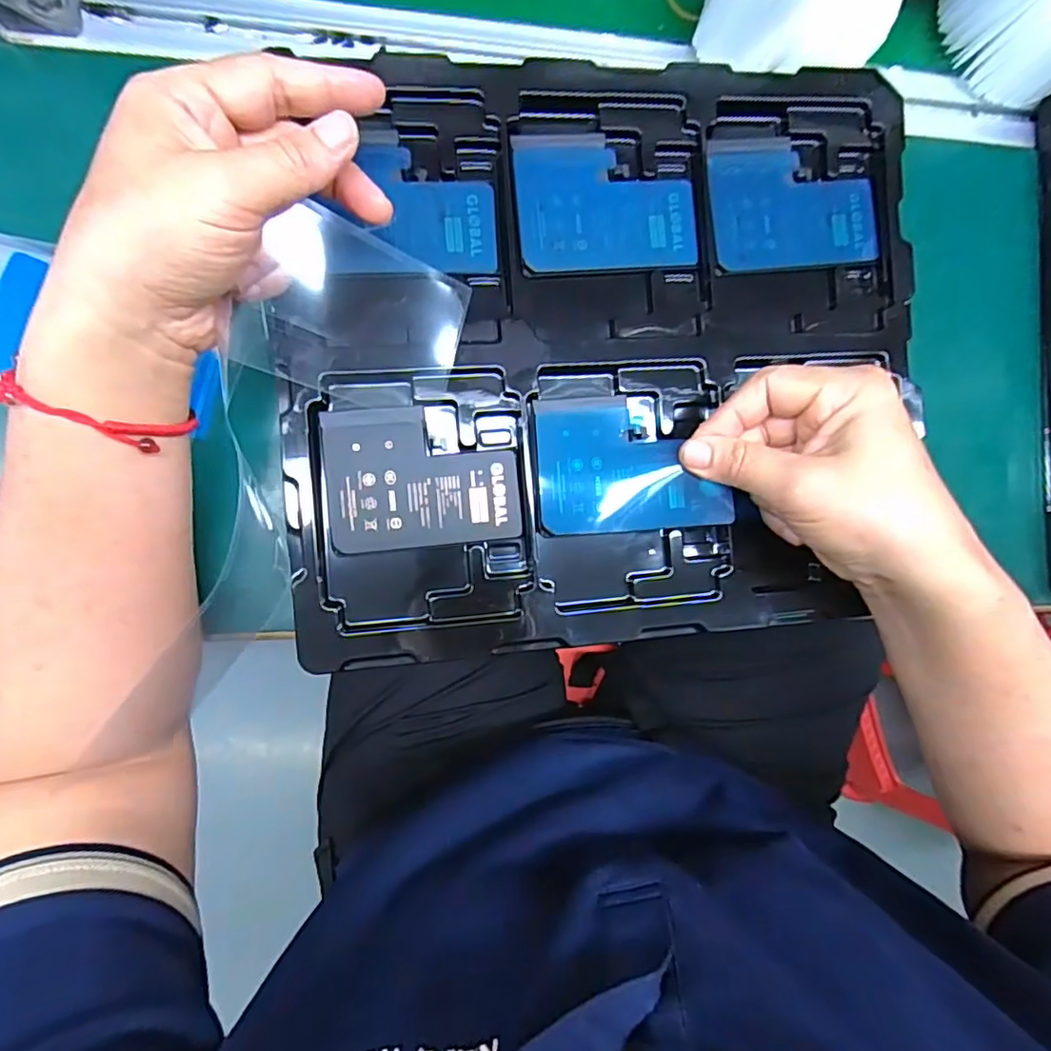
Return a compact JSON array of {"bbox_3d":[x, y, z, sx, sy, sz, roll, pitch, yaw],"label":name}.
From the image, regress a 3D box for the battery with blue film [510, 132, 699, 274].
[{"bbox_3d":[0.040,-0.161,0.298,0.089,0.004,0.066,-6,91,-8],"label":"battery with blue film"}]

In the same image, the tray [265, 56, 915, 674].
[{"bbox_3d":[0.042,-0.083,0.292,0.309,0.024,0.274,-4,91,-8],"label":"tray"}]

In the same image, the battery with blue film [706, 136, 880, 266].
[{"bbox_3d":[0.137,-0.168,0.312,0.089,0.004,0.063,-5,91,-8],"label":"battery with blue film"}]

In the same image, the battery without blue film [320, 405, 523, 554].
[{"bbox_3d":[-0.048,-0.023,0.285,0.088,0.004,0.066,-5,91,-8],"label":"battery without blue film"}]

